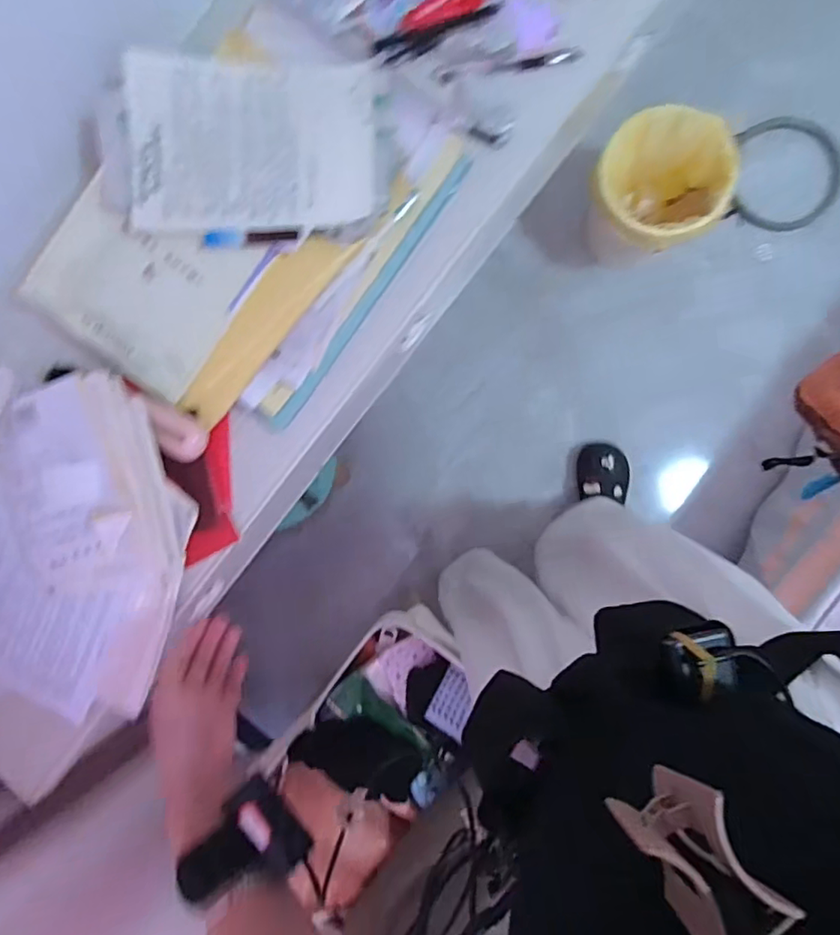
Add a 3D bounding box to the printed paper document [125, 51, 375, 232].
[{"bbox_3d":[-0.172,-0.328,0.588,0.244,0.013,0.172,1,90,1],"label":"printed paper document"}]

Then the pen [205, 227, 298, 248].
[{"bbox_3d":[-0.171,-0.234,0.588,0.093,0.012,0.016,-4,89,5],"label":"pen"}]

